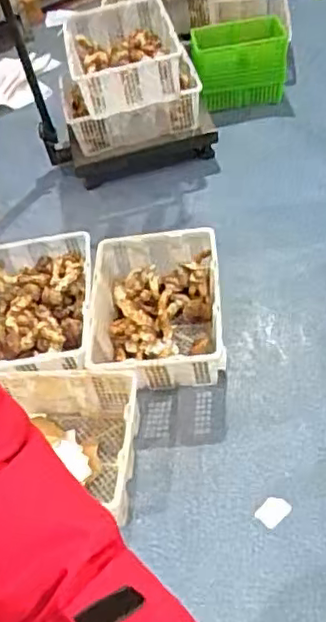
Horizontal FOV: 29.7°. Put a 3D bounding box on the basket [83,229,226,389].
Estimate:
[{"bbox_3d":[-0.021,-0.015,1.734,0.360,0.185,0.508,-5,49,6],"label":"basket"}]

